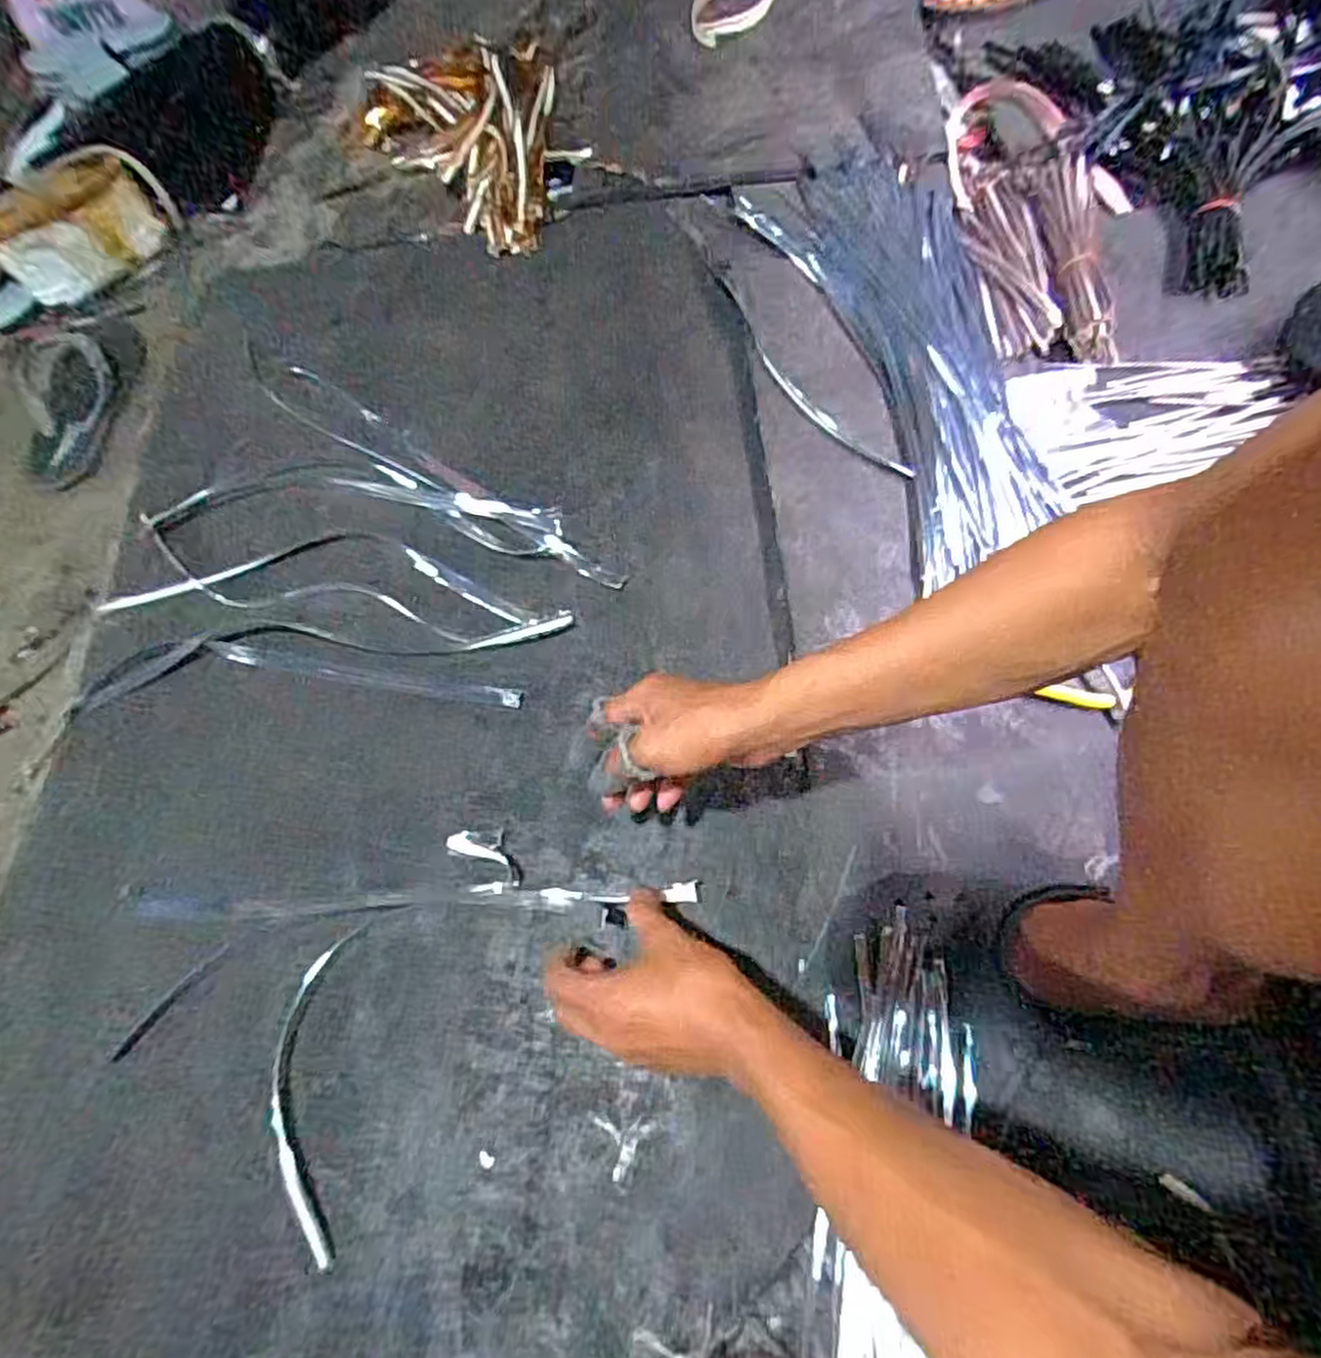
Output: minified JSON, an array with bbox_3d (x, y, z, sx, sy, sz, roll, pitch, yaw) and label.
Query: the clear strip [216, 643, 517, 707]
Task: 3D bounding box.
[{"bbox_3d":[-0.270,-0.004,0.679,0.297,0.010,0.018,7,63,10],"label":"clear strip"}]

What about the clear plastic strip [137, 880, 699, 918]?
[{"bbox_3d":[-0.195,0.172,0.582,0.446,0.040,0.019,-4,63,7],"label":"clear plastic strip"}]

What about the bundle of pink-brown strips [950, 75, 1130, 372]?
[{"bbox_3d":[0.395,-0.499,0.782,0.142,0.024,0.390,-10,69,17],"label":"bundle of pink-brown strips"}]

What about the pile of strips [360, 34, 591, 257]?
[{"bbox_3d":[-0.259,-0.715,0.970,0.285,0.065,0.464,-17,62,-2],"label":"pile of strips"}]

